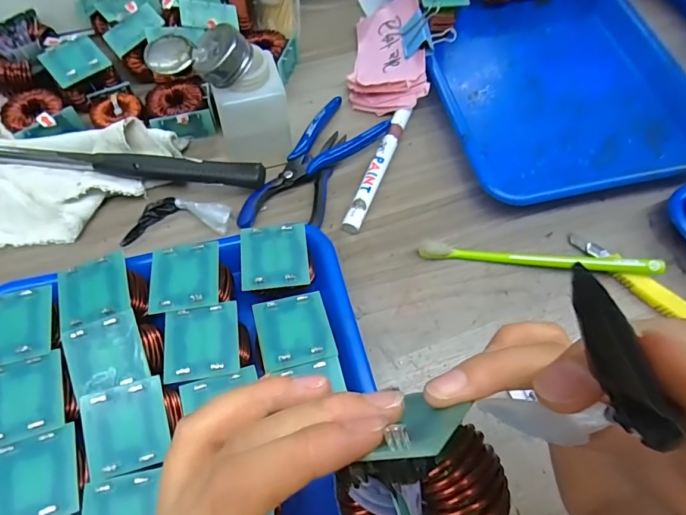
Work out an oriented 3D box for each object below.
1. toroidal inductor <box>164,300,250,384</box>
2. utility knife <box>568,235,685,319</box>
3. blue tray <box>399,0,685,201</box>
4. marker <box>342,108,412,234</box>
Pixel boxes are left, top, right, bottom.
[{"bbox_3d":[-0.086,0.055,0.278,0.047,0.024,0.044,-10,65,-8],"label":"toroidal inductor"},{"bbox_3d":[0.246,0.026,0.350,0.140,0.017,0.020,40,68,15],"label":"utility knife"},{"bbox_3d":[0.206,-0.186,0.443,0.263,0.042,0.300,-13,65,-10],"label":"blue tray"},{"bbox_3d":[0.030,-0.081,0.387,0.021,0.014,0.140,20,64,6],"label":"marker"}]

